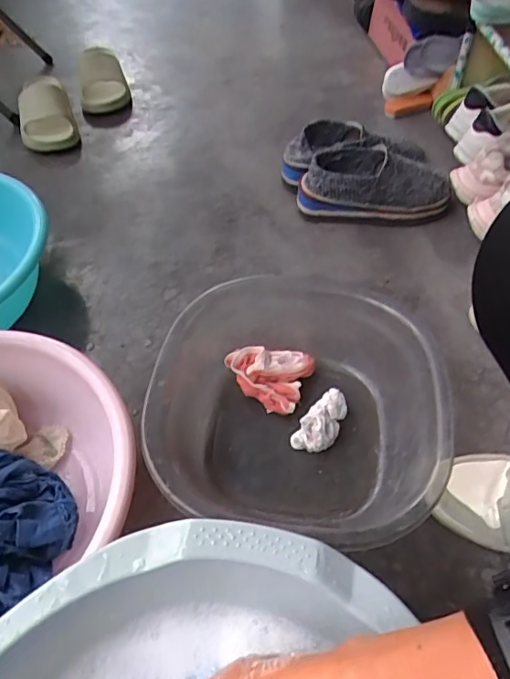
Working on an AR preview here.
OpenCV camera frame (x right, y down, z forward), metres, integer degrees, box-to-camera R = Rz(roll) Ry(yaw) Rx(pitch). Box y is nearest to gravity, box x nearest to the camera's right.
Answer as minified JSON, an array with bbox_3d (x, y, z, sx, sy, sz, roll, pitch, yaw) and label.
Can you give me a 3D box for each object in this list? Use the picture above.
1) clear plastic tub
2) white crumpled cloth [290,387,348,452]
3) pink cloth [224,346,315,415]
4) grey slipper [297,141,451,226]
[{"bbox_3d":[0.041,0.073,0.562,0.290,0.119,0.309,0,54,0],"label":"clear plastic tub"},{"bbox_3d":[0.078,0.095,0.578,0.039,0.039,0.077,33,60,22],"label":"white crumpled cloth"},{"bbox_3d":[0.013,0.042,0.618,0.099,0.042,0.078,21,56,15],"label":"pink cloth"},{"bbox_3d":[0.190,-0.247,0.818,0.238,0.088,0.100,2,54,2],"label":"grey slipper"}]

